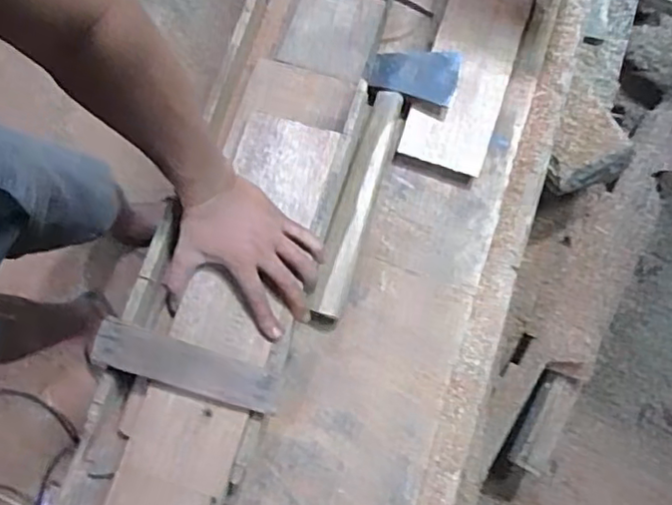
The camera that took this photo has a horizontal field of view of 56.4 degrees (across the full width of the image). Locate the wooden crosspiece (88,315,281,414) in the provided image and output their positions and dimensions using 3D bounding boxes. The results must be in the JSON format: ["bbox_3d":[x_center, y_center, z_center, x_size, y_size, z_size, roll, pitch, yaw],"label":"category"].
[{"bbox_3d":[-0.147,0.113,0.617,0.187,0.008,0.044,17,80,3],"label":"wooden crosspiece"}]

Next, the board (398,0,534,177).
[{"bbox_3d":[0.168,-0.231,0.792,0.104,0.025,0.265,19,76,1],"label":"board"}]

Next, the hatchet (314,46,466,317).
[{"bbox_3d":[0.042,-0.092,0.748,0.105,0.047,0.356,23,80,4],"label":"hatchet"}]

